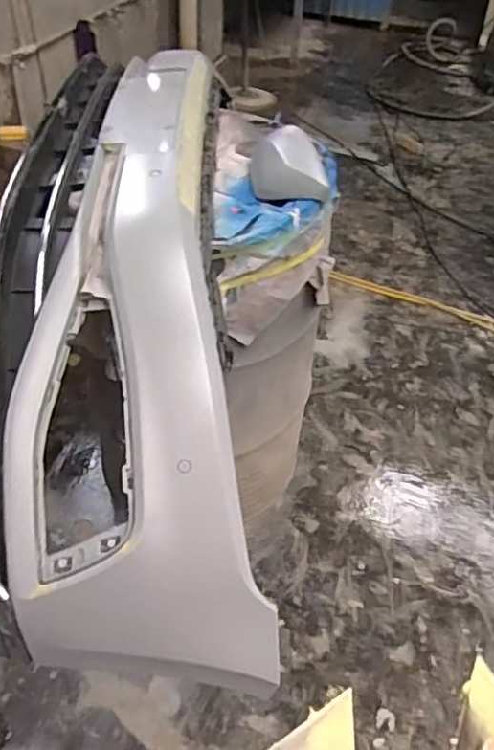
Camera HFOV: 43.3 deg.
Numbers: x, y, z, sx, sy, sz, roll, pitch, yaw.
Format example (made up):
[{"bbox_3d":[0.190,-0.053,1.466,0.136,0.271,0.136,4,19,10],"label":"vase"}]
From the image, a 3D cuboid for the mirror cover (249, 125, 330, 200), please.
[{"bbox_3d":[0.078,-0.403,1.198,0.139,0.055,0.222,-1,43,-5],"label":"mirror cover"}]

